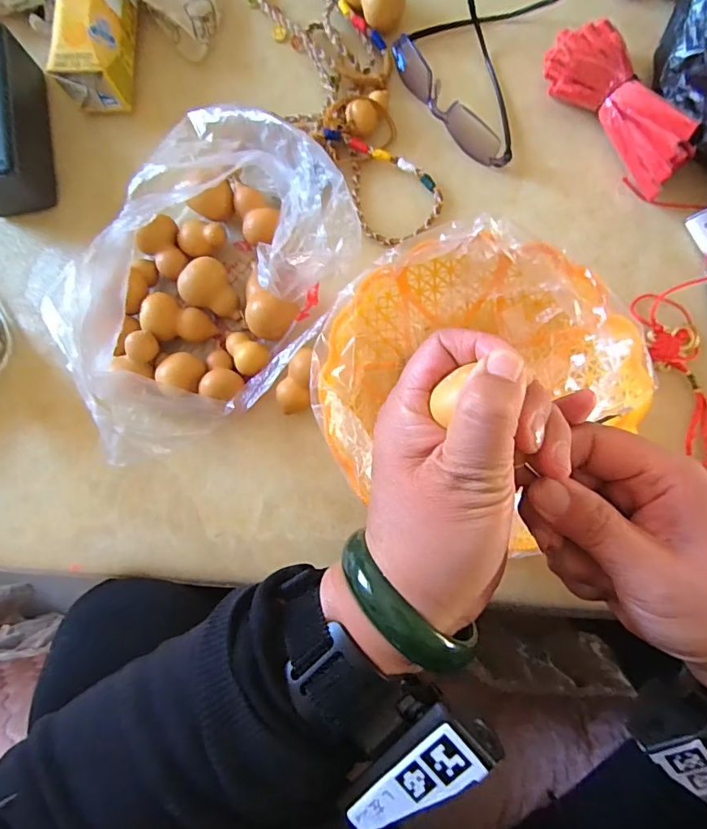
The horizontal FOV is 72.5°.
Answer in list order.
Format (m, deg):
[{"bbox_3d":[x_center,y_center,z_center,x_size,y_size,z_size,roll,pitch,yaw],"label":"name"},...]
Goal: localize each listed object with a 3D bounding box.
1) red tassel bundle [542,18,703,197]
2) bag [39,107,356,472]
[{"bbox_3d":[0.201,-0.231,0.362,0.050,0.040,0.133,-37,83,-1],"label":"red tassel bundle"},{"bbox_3d":[-0.107,-0.088,0.322,0.143,0.115,0.210,39,87,6],"label":"bag"}]

